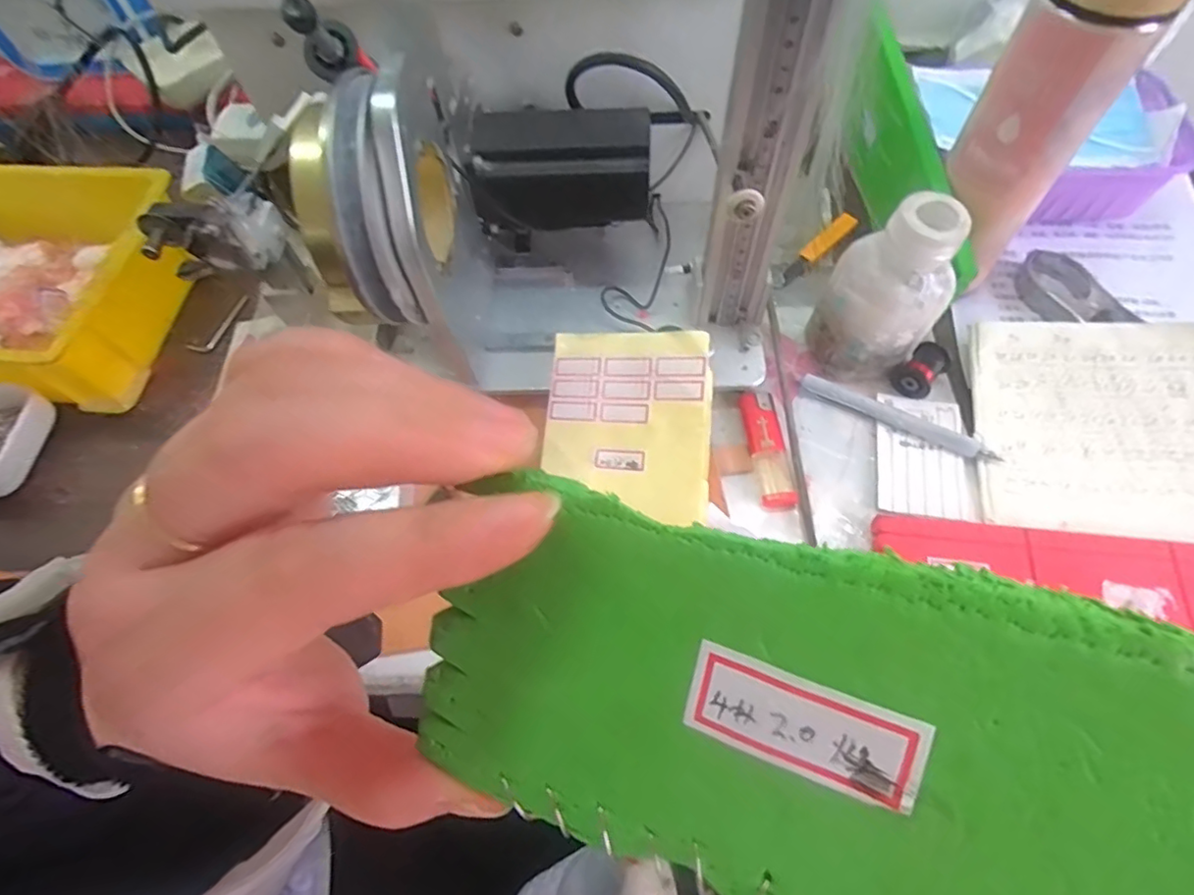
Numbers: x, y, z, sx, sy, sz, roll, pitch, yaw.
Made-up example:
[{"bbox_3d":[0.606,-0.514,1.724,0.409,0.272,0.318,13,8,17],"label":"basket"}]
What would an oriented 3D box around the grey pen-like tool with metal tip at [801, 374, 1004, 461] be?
[{"bbox_3d":[0.202,-0.020,0.406,0.129,0.010,0.012,25,68,15],"label":"grey pen-like tool with metal tip"}]

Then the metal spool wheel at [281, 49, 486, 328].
[{"bbox_3d":[-0.114,-0.137,0.334,0.066,0.139,0.152,0,64,4],"label":"metal spool wheel"}]

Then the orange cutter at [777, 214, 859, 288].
[{"bbox_3d":[0.177,-0.160,0.488,0.081,0.011,0.017,-43,68,2],"label":"orange cutter"}]

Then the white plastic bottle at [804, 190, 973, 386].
[{"bbox_3d":[0.187,-0.099,0.391,0.063,0.126,0.057,-10,63,-1],"label":"white plastic bottle"}]

